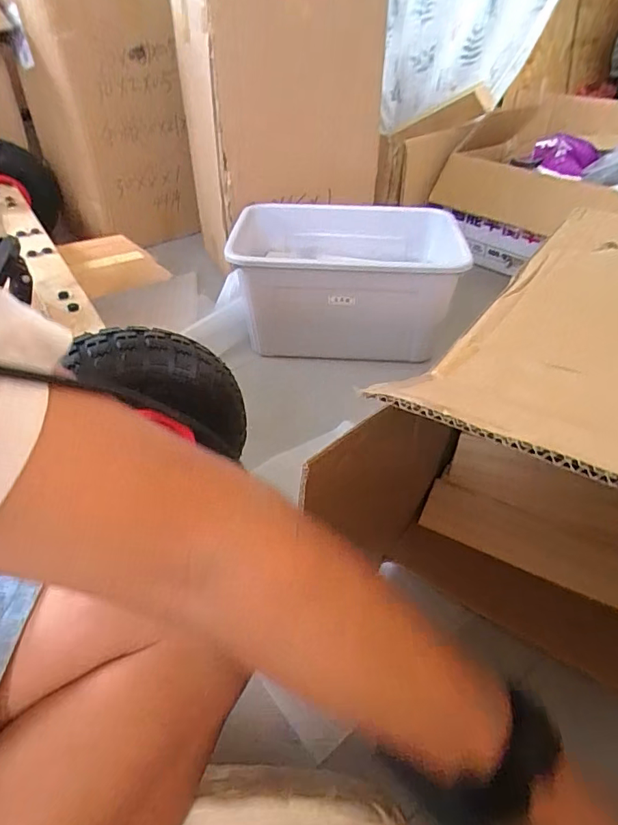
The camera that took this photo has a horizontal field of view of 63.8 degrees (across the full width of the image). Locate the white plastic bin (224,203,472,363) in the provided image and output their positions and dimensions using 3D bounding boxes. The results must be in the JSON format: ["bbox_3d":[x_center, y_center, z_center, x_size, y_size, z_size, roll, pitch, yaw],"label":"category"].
[{"bbox_3d":[0.074,-0.234,0.899,0.427,0.191,0.267,3,41,4],"label":"white plastic bin"}]

